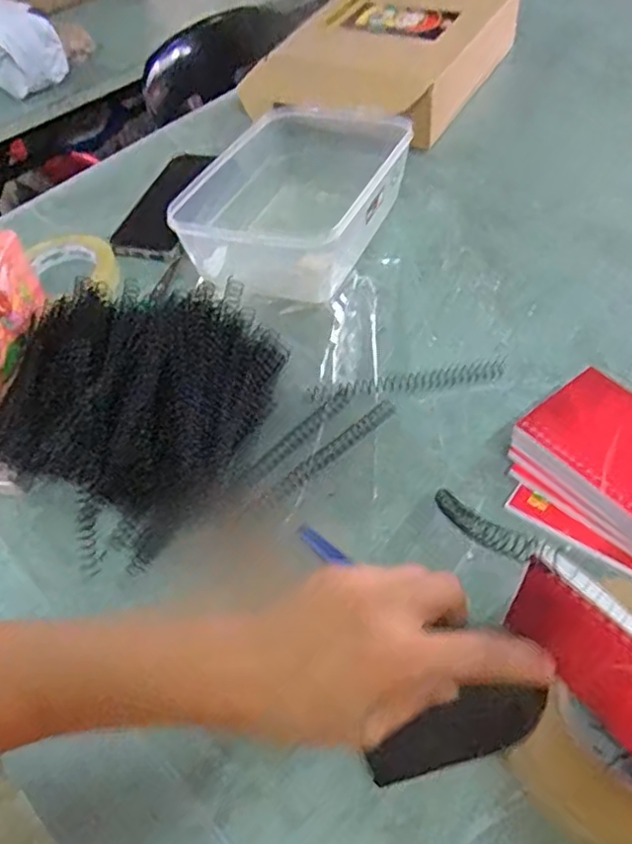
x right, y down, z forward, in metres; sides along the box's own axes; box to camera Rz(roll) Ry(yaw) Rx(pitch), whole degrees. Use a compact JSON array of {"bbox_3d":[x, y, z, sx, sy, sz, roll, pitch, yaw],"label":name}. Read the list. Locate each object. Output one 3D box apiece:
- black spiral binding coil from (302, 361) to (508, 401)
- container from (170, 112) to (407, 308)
[{"bbox_3d":[0.072,-0.033,0.506,0.151,0.007,0.018,-8,53,-1],"label":"black spiral binding coil"},{"bbox_3d":[-0.014,-0.211,0.607,0.161,0.070,0.218,15,56,16],"label":"container"}]

